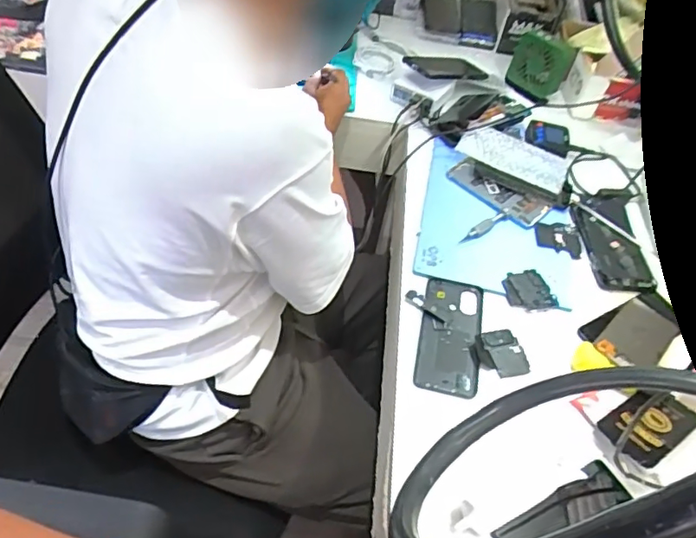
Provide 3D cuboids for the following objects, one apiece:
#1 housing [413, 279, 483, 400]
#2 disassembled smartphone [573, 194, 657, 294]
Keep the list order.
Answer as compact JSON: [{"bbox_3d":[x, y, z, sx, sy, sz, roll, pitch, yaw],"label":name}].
[{"bbox_3d":[0.126,0.080,0.691,0.074,0.009,0.160,11,51,4],"label":"housing"},{"bbox_3d":[0.383,-0.047,0.812,0.087,0.011,0.185,4,51,-1],"label":"disassembled smartphone"}]

